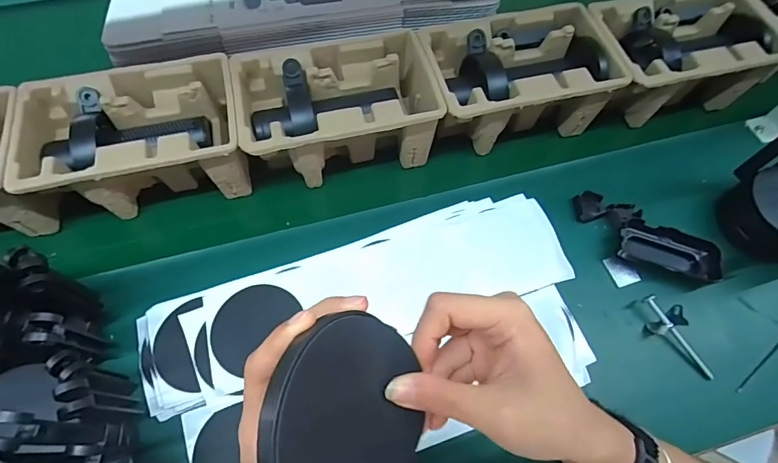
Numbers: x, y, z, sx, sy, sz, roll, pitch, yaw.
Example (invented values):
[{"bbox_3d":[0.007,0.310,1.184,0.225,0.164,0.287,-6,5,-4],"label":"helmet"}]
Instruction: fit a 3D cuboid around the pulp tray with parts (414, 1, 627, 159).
[{"bbox_3d":[0.158,-0.191,0.552,0.224,0.099,0.148,-11,63,-9],"label":"pulp tray with parts"}]

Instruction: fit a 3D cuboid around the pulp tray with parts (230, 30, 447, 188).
[{"bbox_3d":[-0.062,-0.146,0.526,0.228,0.100,0.149,-11,63,-9],"label":"pulp tray with parts"}]

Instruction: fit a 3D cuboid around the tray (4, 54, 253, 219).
[{"bbox_3d":[-0.284,-0.103,0.496,0.226,0.096,0.147,-10,63,-9],"label":"tray"}]

